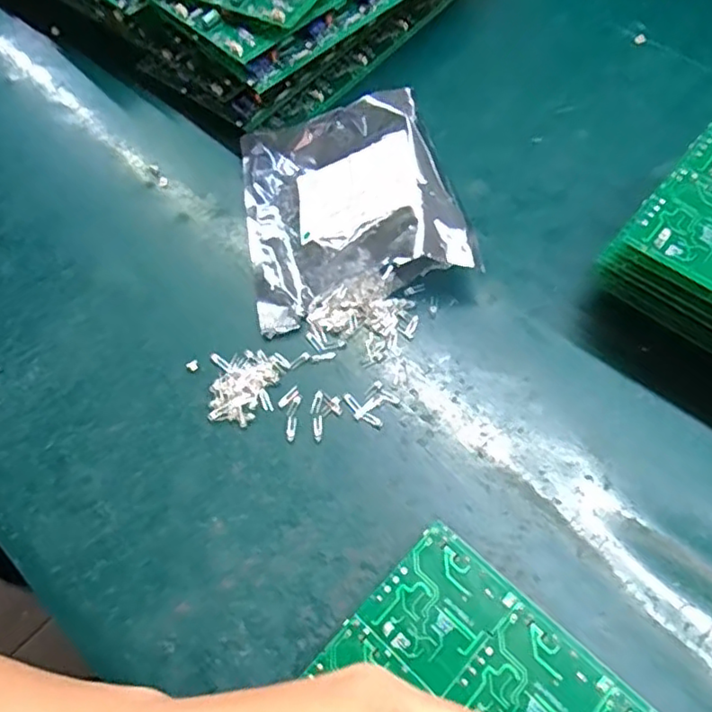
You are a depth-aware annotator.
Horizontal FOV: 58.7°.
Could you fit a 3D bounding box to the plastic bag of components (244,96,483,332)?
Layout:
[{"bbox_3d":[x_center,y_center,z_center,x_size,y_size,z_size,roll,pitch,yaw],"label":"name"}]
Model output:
[{"bbox_3d":[-0.009,-0.088,0.355,0.112,0.039,0.134,-14,62,-4],"label":"plastic bag of components"}]

